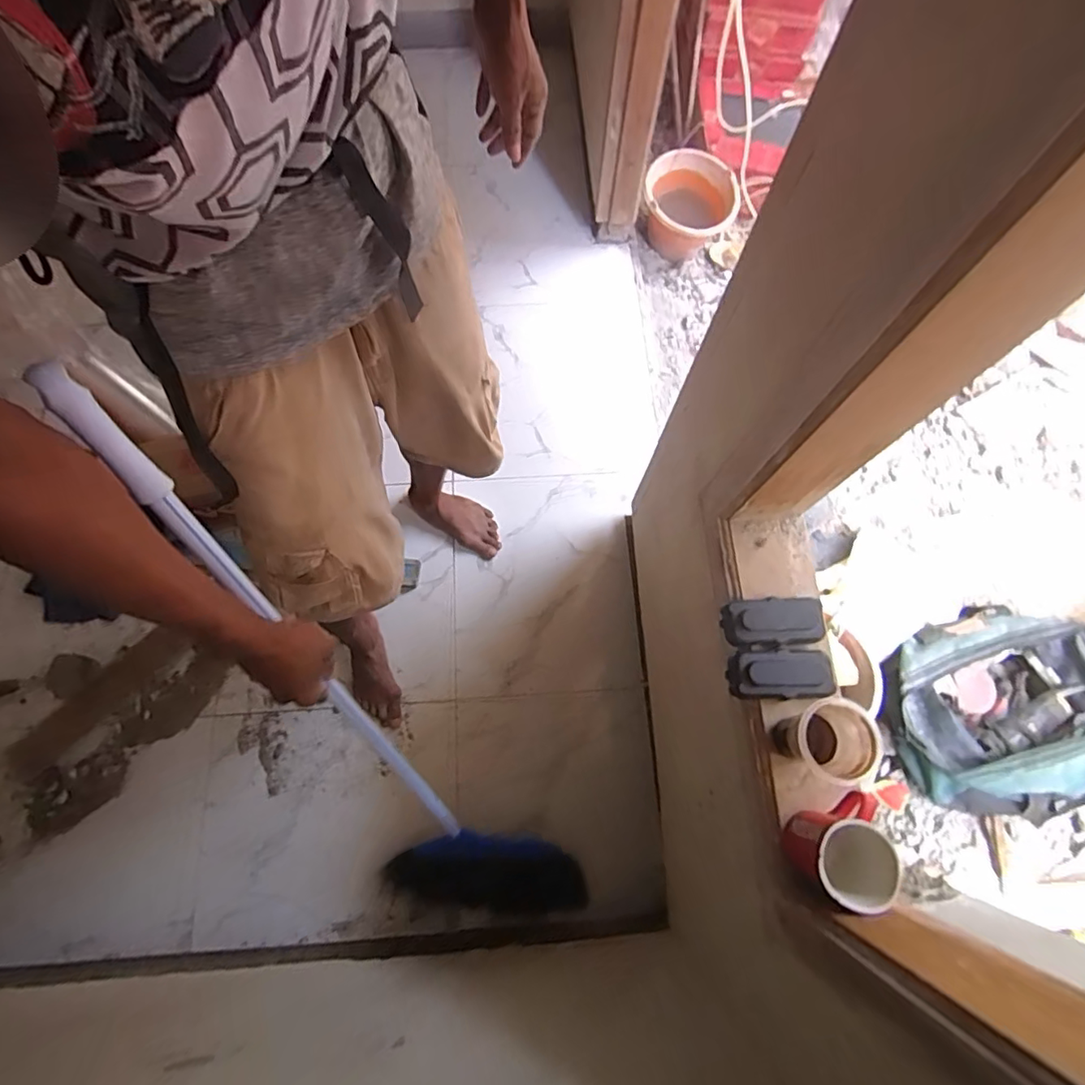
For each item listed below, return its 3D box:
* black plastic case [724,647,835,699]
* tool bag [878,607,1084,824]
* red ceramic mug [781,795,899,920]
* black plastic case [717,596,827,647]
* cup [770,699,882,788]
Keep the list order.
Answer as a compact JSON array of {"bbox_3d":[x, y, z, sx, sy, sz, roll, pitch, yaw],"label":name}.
[{"bbox_3d":[0.252,0.138,0.572,0.100,0.033,0.050,-1,72,0],"label":"black plastic case"},{"bbox_3d":[0.927,0.340,1.099,0.455,0.158,0.373,-17,73,-7],"label":"tool bag"},{"bbox_3d":[0.266,0.275,0.493,0.063,0.083,0.083,-5,73,-2],"label":"red ceramic mug"},{"bbox_3d":[0.254,0.085,0.591,0.108,0.031,0.048,-3,72,-1],"label":"black plastic case"},{"bbox_3d":[0.266,0.192,0.526,0.066,0.092,0.063,0,72,0],"label":"cup"}]

